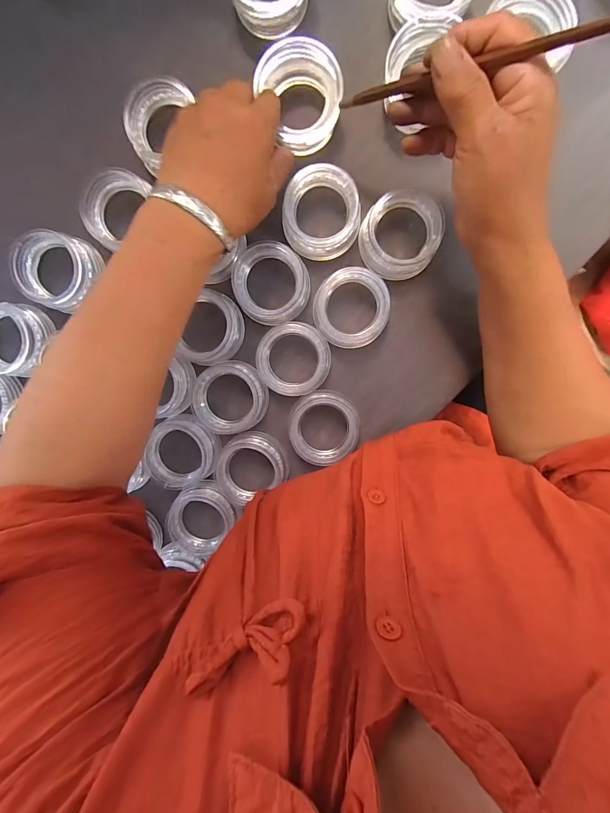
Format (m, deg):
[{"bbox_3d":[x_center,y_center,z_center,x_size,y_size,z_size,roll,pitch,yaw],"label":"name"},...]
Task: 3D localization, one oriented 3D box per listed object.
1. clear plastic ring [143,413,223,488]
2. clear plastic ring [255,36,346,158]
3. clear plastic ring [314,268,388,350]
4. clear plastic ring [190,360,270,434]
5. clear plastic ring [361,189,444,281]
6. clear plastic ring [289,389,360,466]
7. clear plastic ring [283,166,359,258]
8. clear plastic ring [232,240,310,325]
[{"bbox_3d":[-0.115,0.041,0.324,0.066,0.029,0.062,-14,97,4],"label":"clear plastic ring"},{"bbox_3d":[-0.002,-0.249,0.282,0.060,0.034,0.068,-32,97,5],"label":"clear plastic ring"},{"bbox_3d":[0.042,-0.087,0.312,0.067,0.016,0.066,0,98,2],"label":"clear plastic ring"},{"bbox_3d":[-0.067,-0.008,0.322,0.065,0.025,0.064,0,98,2],"label":"clear plastic ring"},{"bbox_3d":[0.085,-0.146,0.298,0.068,0.024,0.065,0,98,2],"label":"clear plastic ring"},{"bbox_3d":[0.019,0.019,0.323,0.066,0.028,0.064,-1,98,2],"label":"clear plastic ring"},{"bbox_3d":[0.014,-0.163,0.296,0.064,0.027,0.065,0,98,2],"label":"clear plastic ring"},{"bbox_3d":[-0.029,-0.109,0.307,0.064,0.022,0.067,0,98,2],"label":"clear plastic ring"}]

